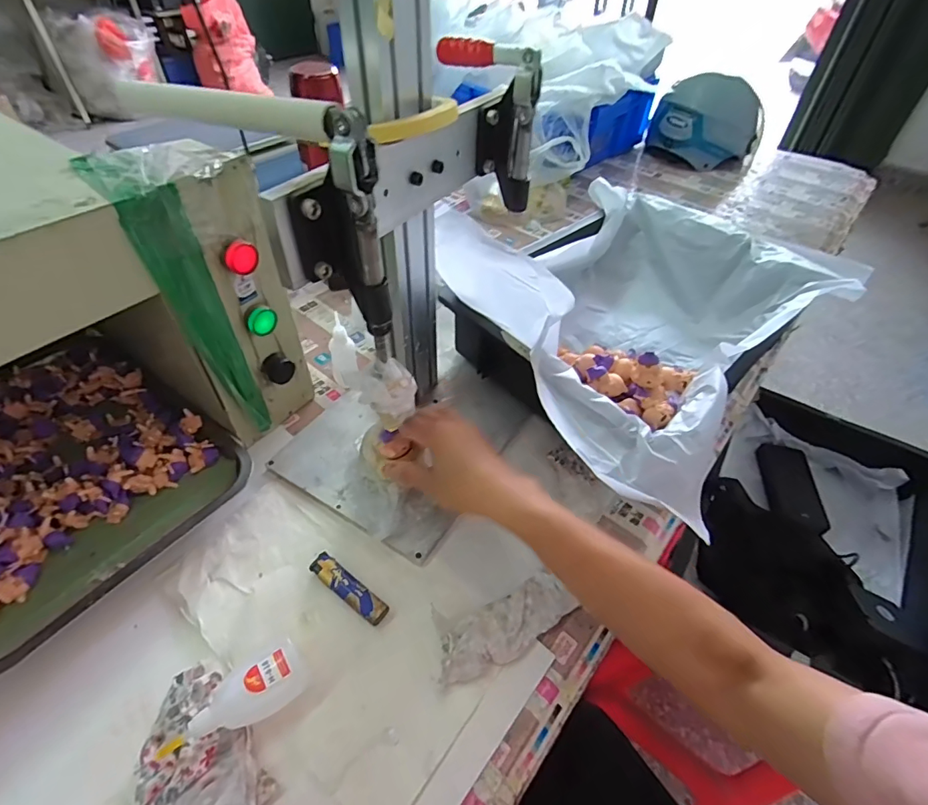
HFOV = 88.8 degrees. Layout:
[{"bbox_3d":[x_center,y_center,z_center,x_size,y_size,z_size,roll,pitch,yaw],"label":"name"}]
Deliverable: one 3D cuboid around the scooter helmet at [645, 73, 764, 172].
[{"bbox_3d":[0.537,-0.615,1.057,0.230,0.157,0.190,19,49,20],"label":"scooter helmet"}]

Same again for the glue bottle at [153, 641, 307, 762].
[{"bbox_3d":[-0.167,0.226,0.349,0.104,0.036,0.041,-28,55,-25],"label":"glue bottle"}]

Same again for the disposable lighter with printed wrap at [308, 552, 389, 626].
[{"bbox_3d":[-0.103,0.164,0.421,0.081,0.015,0.020,31,51,22],"label":"disposable lighter with printed wrap"}]

